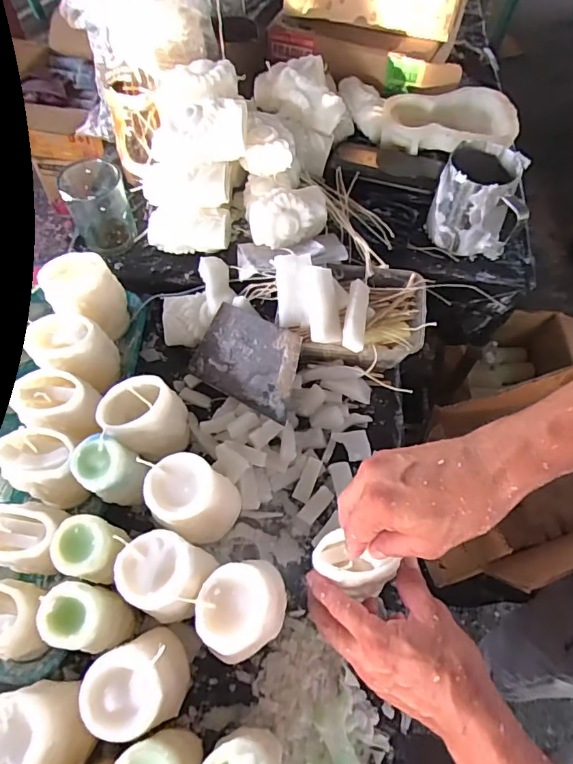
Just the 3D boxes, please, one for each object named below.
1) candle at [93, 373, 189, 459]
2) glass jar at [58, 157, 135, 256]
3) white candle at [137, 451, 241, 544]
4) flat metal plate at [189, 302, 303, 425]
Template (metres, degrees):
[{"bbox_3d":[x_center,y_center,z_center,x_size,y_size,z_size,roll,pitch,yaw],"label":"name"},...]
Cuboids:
[{"bbox_3d":[-0.146,0.039,0.515,0.078,0.079,0.063,-16,64,-8],"label":"candle"},{"bbox_3d":[-0.230,-0.215,0.610,0.069,0.090,0.070,0,63,0],"label":"glass jar"},{"bbox_3d":[-0.090,0.112,0.472,0.084,0.068,0.070,24,65,12],"label":"white candle"},{"bbox_3d":[-0.045,-0.027,0.563,0.136,0.005,0.095,27,103,25],"label":"flat metal plate"}]

